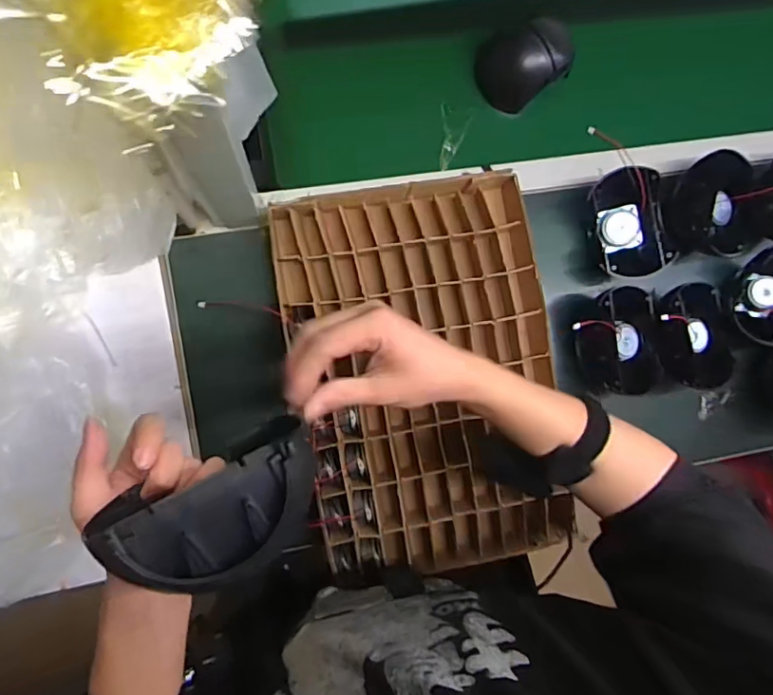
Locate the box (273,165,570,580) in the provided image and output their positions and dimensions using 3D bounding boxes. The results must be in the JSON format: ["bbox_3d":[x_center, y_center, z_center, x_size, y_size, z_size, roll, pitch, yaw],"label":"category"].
[{"bbox_3d":[0.050,0.034,0.668,0.306,0.048,0.453,-11,90,-8],"label":"box"}]

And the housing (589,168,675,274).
[{"bbox_3d":[0.300,-0.153,0.689,0.075,0.056,0.133,-13,90,-8],"label":"housing"}]

